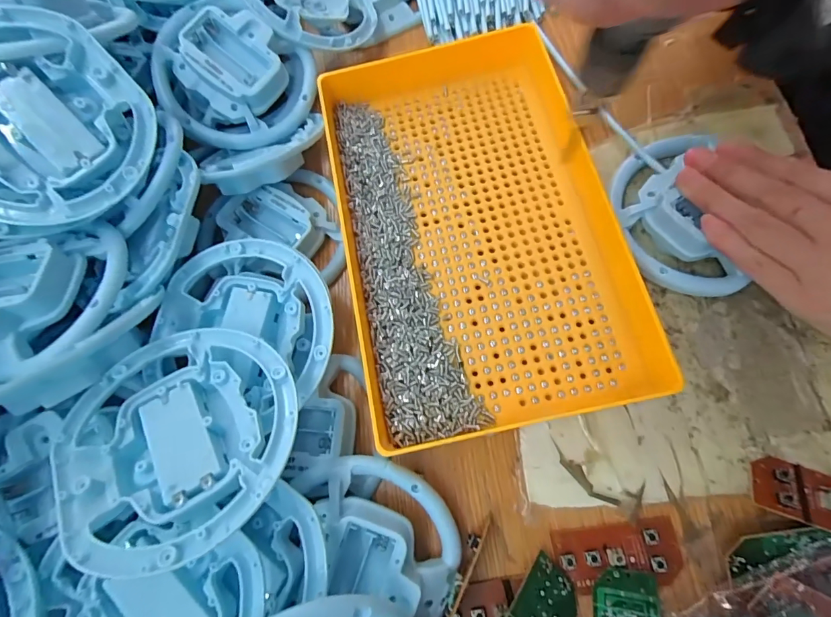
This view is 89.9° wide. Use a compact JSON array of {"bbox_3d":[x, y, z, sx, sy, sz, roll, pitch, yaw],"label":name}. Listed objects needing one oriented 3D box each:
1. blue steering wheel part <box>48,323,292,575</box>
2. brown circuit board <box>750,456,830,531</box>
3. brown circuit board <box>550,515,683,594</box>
[{"bbox_3d":[-0.105,0.060,0.191,0.103,0.022,0.103,-1,54,6],"label":"blue steering wheel part"},{"bbox_3d":[0.193,0.090,0.200,0.054,0.004,0.029,12,45,16],"label":"brown circuit board"},{"bbox_3d":[0.101,0.122,0.207,0.059,0.011,0.027,-10,71,2],"label":"brown circuit board"}]

